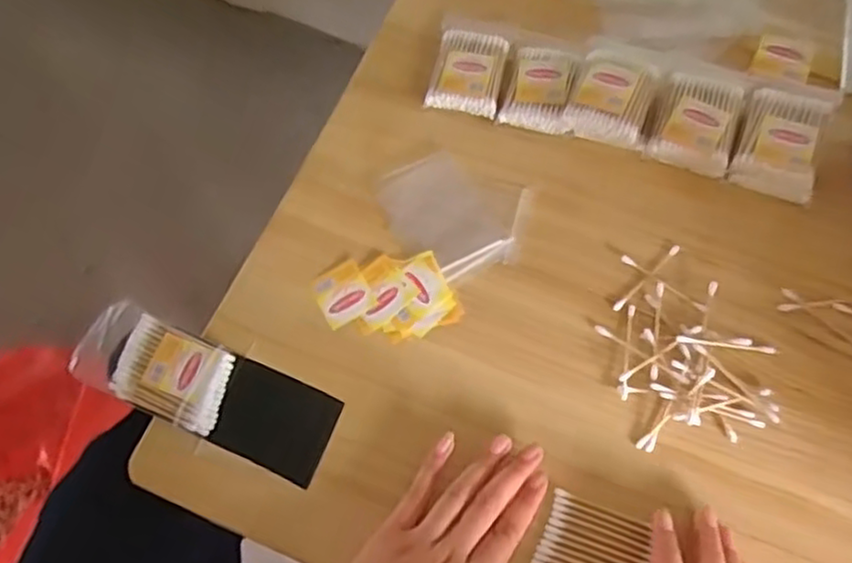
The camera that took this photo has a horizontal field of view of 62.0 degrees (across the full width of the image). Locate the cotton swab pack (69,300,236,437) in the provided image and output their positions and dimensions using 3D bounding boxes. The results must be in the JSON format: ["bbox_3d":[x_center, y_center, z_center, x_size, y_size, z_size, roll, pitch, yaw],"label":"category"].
[{"bbox_3d":[-0.190,0.059,0.499,0.108,0.018,0.060,21,69,10],"label":"cotton swab pack"}]

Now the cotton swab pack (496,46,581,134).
[{"bbox_3d":[0.096,-0.161,0.575,0.055,0.017,0.080,14,68,8],"label":"cotton swab pack"}]

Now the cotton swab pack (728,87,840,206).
[{"bbox_3d":[0.269,-0.106,0.535,0.061,0.028,0.080,20,69,10],"label":"cotton swab pack"}]

